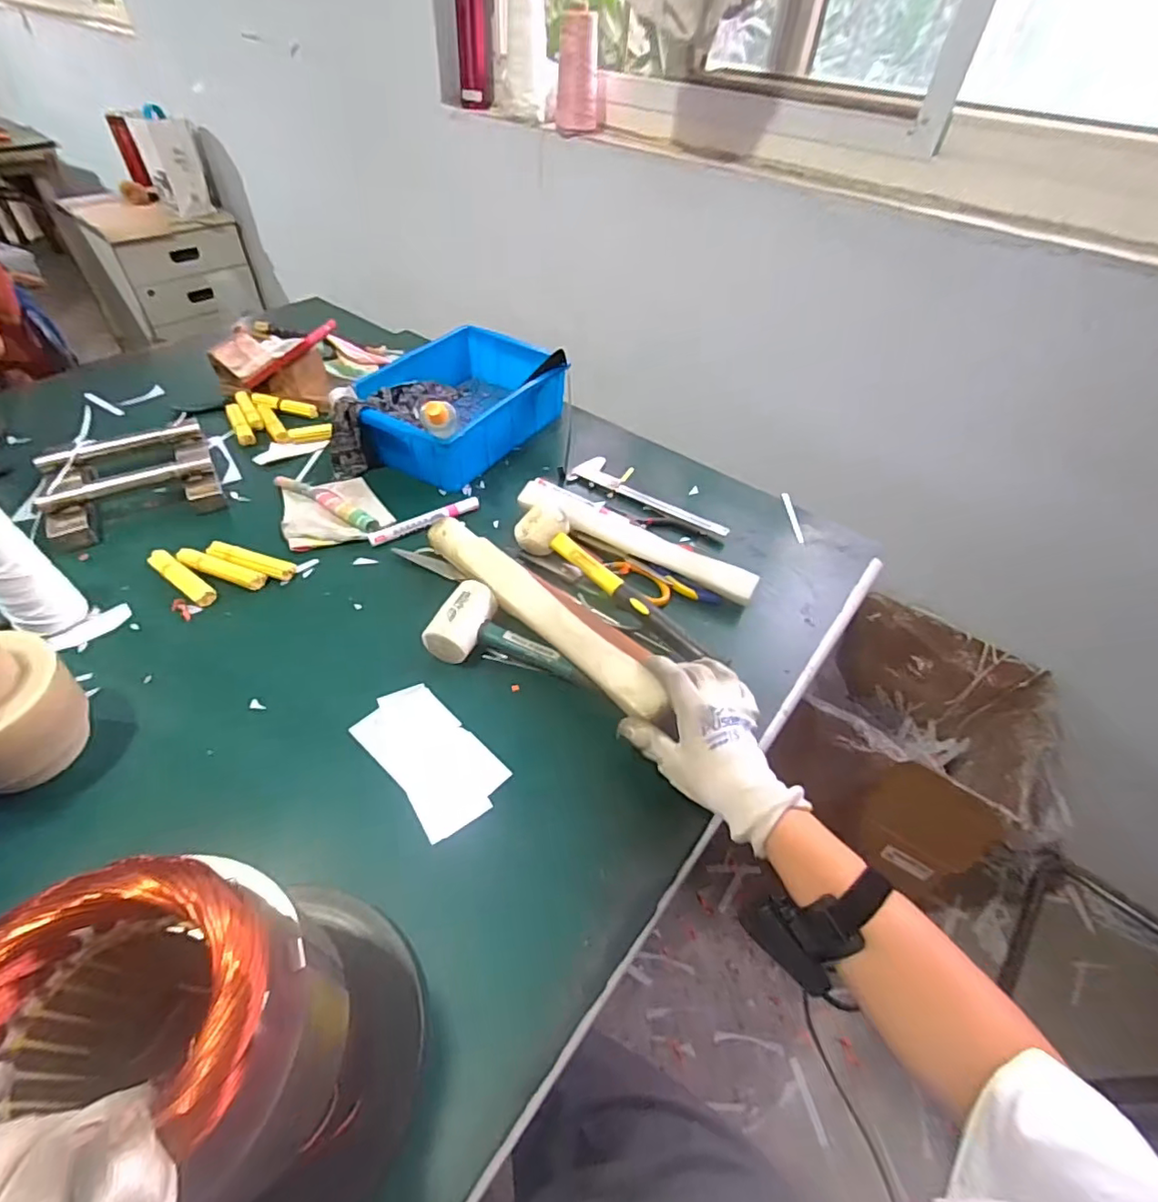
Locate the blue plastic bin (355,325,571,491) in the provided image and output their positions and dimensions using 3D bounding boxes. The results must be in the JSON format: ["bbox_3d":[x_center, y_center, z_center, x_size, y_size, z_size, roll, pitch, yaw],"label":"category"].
[{"bbox_3d":[-0.168,-0.286,0.833,0.206,0.080,0.305,29,51,21],"label":"blue plastic bin"}]

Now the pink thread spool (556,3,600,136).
[{"bbox_3d":[0.002,-0.962,1.051,0.086,0.166,0.081,5,47,0],"label":"pink thread spool"}]

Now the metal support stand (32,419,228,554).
[{"bbox_3d":[-0.555,-0.156,0.711,0.185,0.039,0.174,-24,53,-24],"label":"metal support stand"}]

